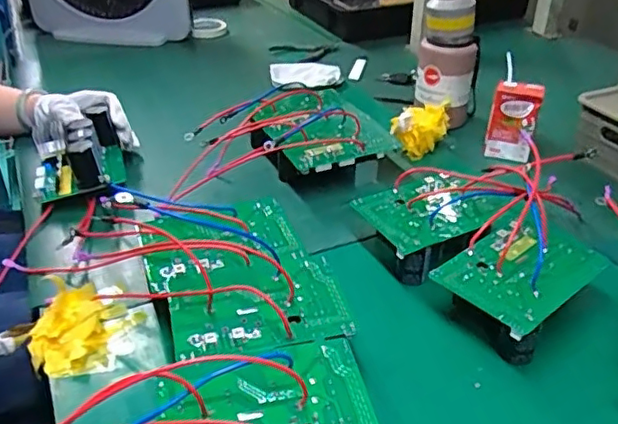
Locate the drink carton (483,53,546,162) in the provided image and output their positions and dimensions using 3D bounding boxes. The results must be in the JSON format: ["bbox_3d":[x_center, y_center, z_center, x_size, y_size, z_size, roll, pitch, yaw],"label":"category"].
[{"bbox_3d":[0.301,-0.145,0.872,0.067,0.138,0.033,12,35,18],"label":"drink carton"}]

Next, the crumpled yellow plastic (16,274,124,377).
[{"bbox_3d":[-0.226,0.109,0.561,0.103,0.038,0.094,-13,35,-21],"label":"crumpled yellow plastic"}]

